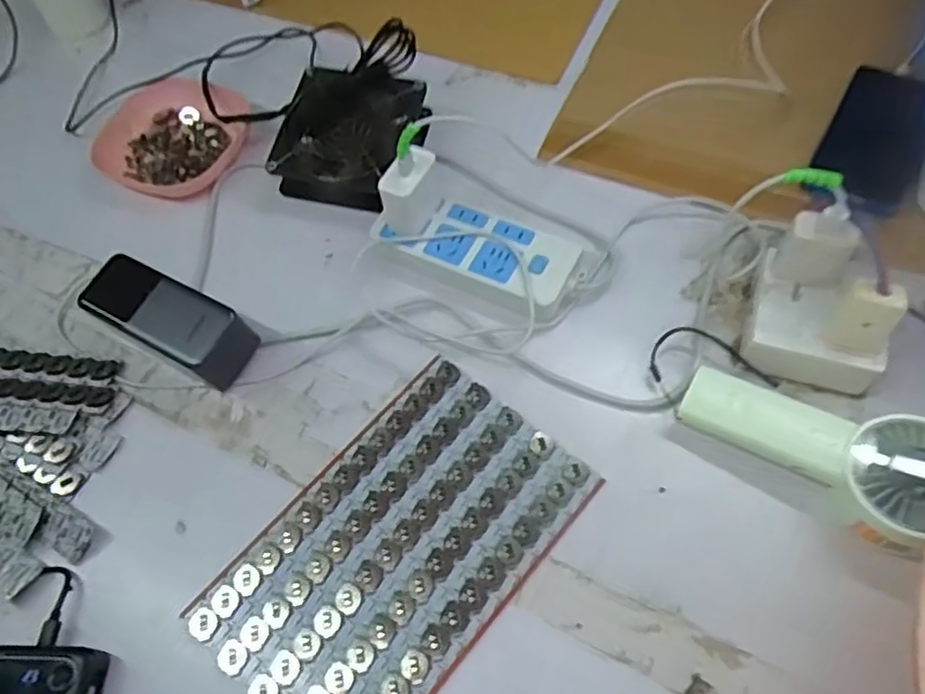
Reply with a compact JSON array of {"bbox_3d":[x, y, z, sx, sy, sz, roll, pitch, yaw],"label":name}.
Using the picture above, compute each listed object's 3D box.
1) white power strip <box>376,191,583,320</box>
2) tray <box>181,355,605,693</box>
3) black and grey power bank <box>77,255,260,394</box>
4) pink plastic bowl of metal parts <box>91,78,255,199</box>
[{"bbox_3d":[0.013,-0.079,0.556,0.163,0.030,0.083,28,67,18],"label":"white power strip"},{"bbox_3d":[-0.043,0.134,0.455,0.155,0.005,0.252,36,67,22],"label":"tray"},{"bbox_3d":[-0.232,-0.023,0.528,0.134,0.060,0.057,28,66,18],"label":"black and grey power bank"},{"bbox_3d":[-0.295,-0.214,0.673,0.159,0.033,0.128,28,67,18],"label":"pink plastic bowl of metal parts"}]

